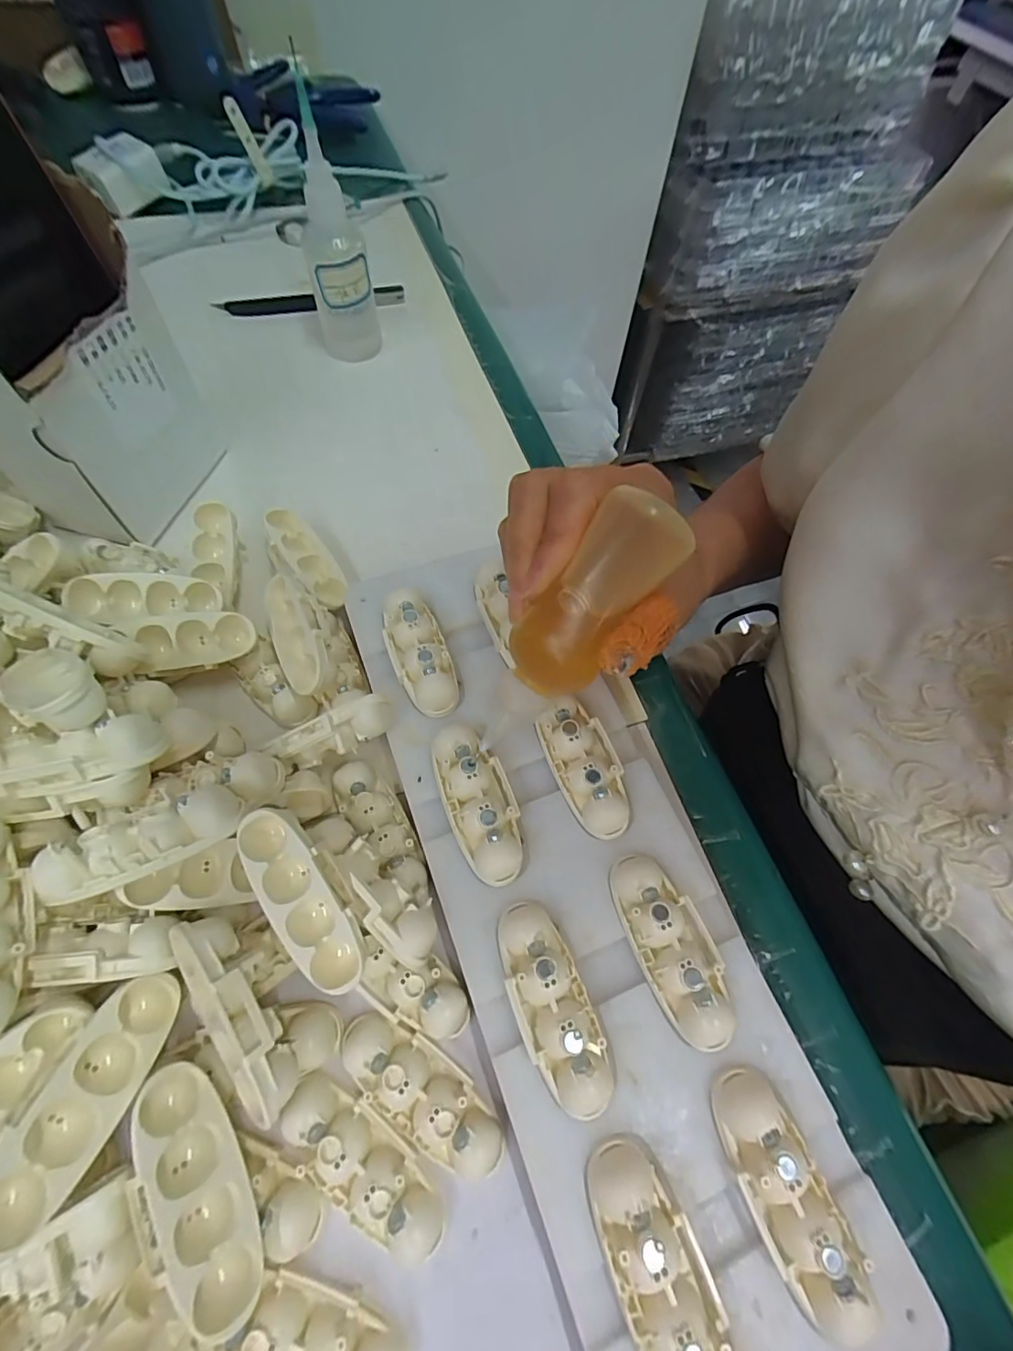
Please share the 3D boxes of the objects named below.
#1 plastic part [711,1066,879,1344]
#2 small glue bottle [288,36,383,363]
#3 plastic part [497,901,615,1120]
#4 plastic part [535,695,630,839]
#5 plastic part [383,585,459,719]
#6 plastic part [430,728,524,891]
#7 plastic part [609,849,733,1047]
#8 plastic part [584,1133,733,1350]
[{"bbox_3d":[0.084,0.154,0.159,0.024,0.019,0.058,-18,65,-13],"label":"plastic part"},{"bbox_3d":[-0.104,-0.258,0.315,0.037,0.130,0.032,-17,65,-12],"label":"small glue bottle"},{"bbox_3d":[0.015,0.109,0.177,0.024,0.018,0.062,-20,66,-14],"label":"plastic part"},{"bbox_3d":[0.032,0.036,0.215,0.026,0.013,0.056,-24,67,-15],"label":"plastic part"},{"bbox_3d":[-0.039,-0.010,0.236,0.025,0.017,0.060,-15,65,-12],"label":"plastic part"},{"bbox_3d":[-0.011,0.049,0.206,0.026,0.013,0.061,-18,65,-13],"label":"plastic part"},{"bbox_3d":[0.059,0.094,0.188,0.026,0.016,0.060,-20,66,-14],"label":"plastic part"},{"bbox_3d":[0.044,0.170,0.149,0.026,0.021,0.061,-19,66,-14],"label":"plastic part"}]

